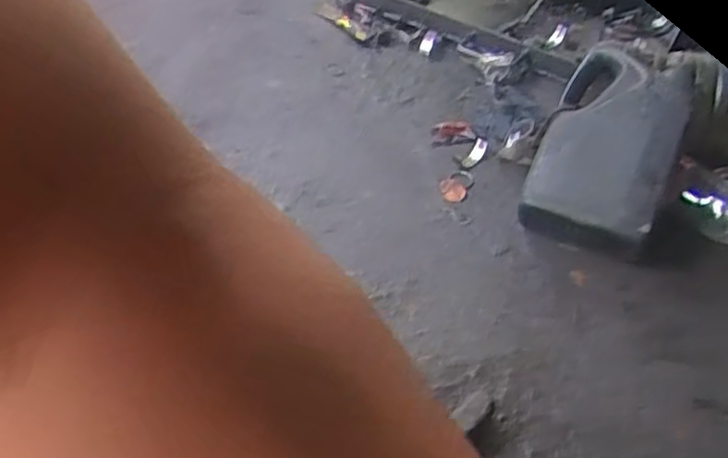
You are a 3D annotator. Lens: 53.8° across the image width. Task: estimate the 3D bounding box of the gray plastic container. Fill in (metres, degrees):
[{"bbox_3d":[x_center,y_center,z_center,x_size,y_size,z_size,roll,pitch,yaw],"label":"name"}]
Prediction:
[{"bbox_3d":[0.376,-0.108,1.135,0.190,0.218,0.245,20,49,15],"label":"gray plastic container"}]

